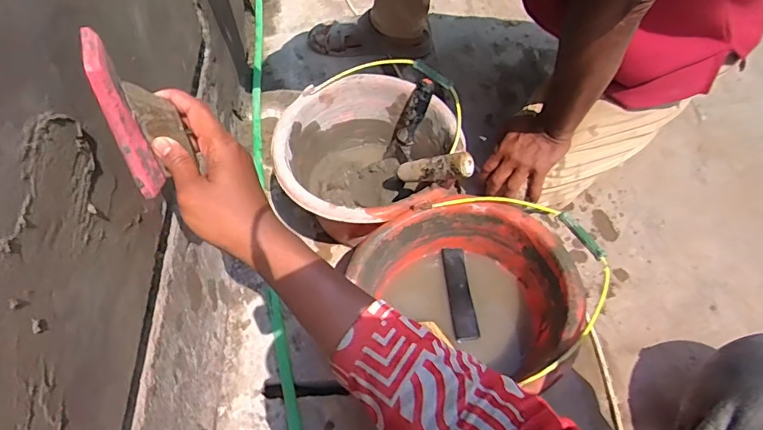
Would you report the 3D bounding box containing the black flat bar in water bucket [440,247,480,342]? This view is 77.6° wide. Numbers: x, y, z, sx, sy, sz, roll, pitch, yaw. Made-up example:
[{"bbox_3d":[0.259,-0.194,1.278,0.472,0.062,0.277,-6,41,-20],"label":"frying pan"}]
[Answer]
[{"bbox_3d":[0.114,0.111,0.698,0.033,0.017,0.143,-4,56,-6],"label":"black flat bar in water bucket"}]

